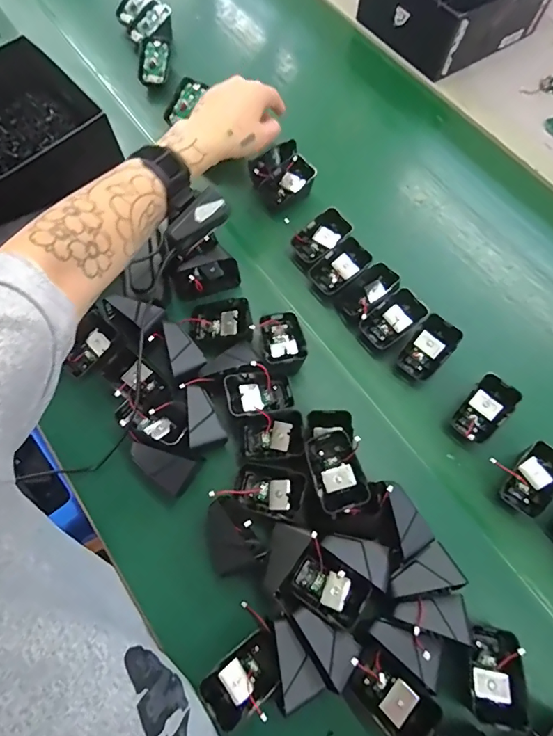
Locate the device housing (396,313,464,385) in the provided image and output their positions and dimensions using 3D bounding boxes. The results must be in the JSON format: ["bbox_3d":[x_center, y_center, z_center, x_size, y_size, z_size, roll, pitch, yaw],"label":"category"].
[{"bbox_3d":[0.164,-0.018,0.483,0.044,0.024,0.076,43,103,17],"label":"device housing"}]

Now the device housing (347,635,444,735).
[{"bbox_3d":[0.092,0.266,0.360,0.070,0.032,0.046,41,73,12],"label":"device housing"}]

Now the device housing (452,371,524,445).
[{"bbox_3d":[0.216,0.043,0.458,0.042,0.017,0.068,40,97,22],"label":"device housing"}]

